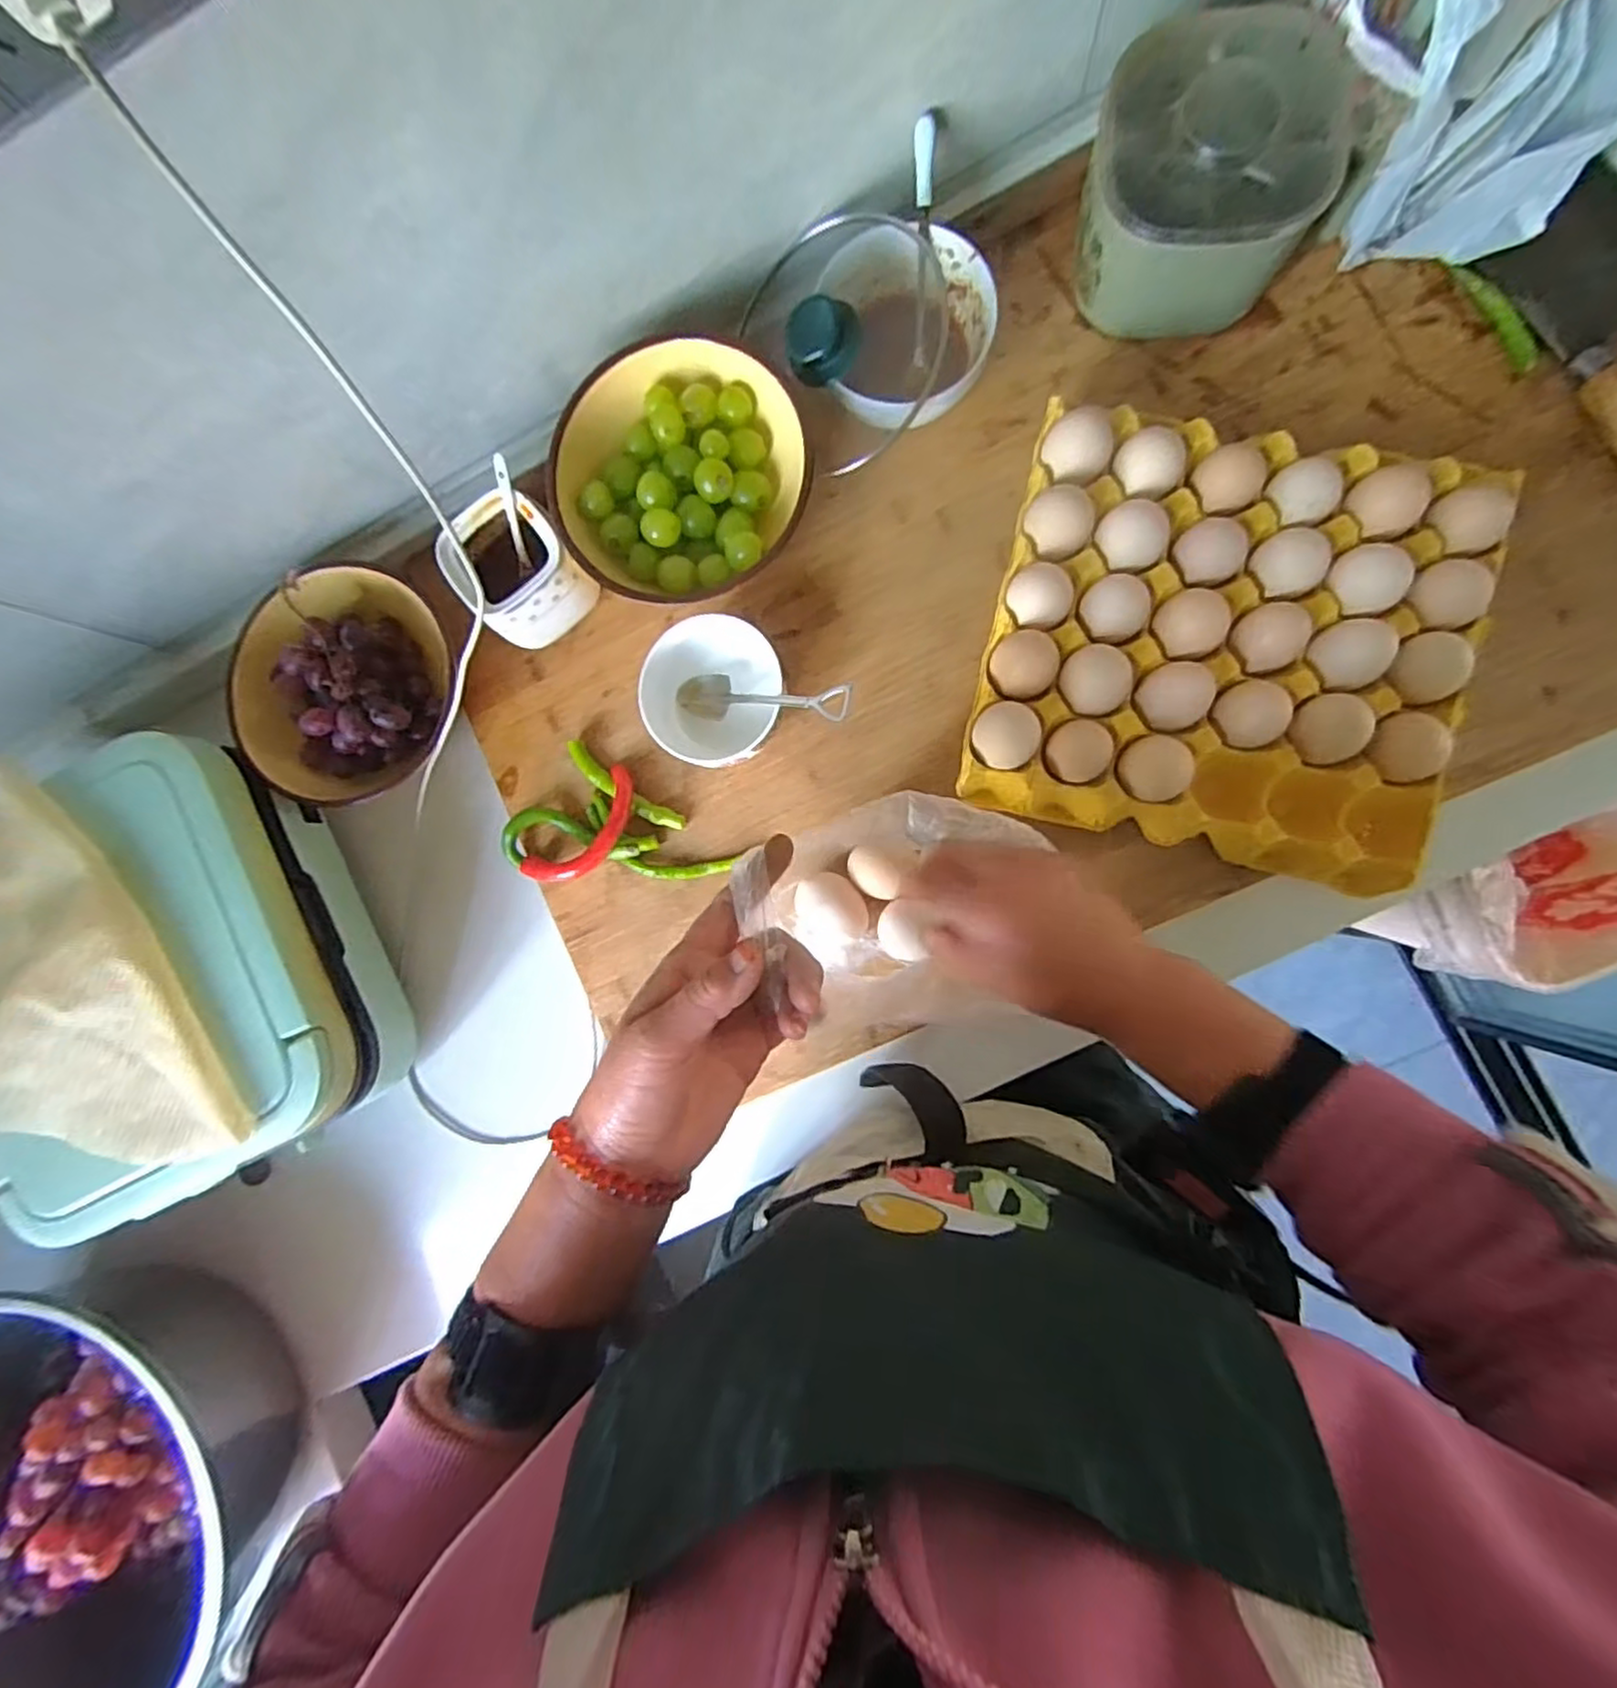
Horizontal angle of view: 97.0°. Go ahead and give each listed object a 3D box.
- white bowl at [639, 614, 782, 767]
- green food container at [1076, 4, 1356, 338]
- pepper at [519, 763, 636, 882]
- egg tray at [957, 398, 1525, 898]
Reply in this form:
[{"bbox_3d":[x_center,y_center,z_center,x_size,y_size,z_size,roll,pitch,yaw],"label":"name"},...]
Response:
[{"bbox_3d":[-0.065,-0.110,0.519,0.100,0.051,0.112,-12,86,8],"label":"white bowl"},{"bbox_3d":[0.250,-0.420,0.460,0.137,0.097,0.145,9,89,8],"label":"green food container"},{"bbox_3d":[-0.165,-0.007,0.535,0.049,0.029,0.105,43,94,7],"label":"pepper"},{"bbox_3d":[0.276,-0.130,0.480,0.299,0.047,0.270,14,90,8],"label":"egg tray"}]

